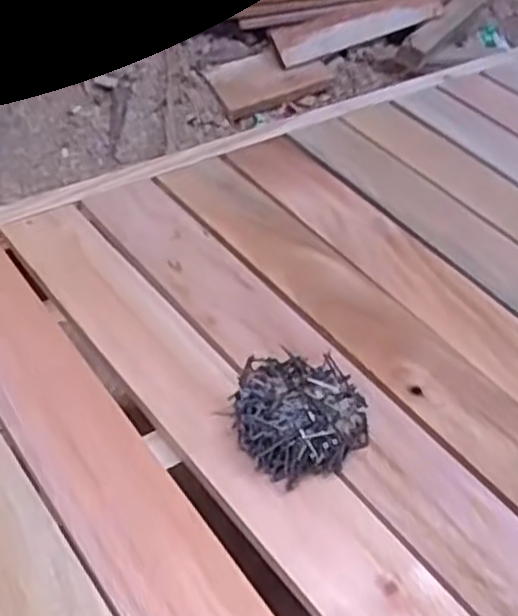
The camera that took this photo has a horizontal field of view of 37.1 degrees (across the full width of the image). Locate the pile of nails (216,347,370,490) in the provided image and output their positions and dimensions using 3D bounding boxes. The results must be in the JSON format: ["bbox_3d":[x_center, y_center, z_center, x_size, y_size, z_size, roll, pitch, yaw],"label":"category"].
[{"bbox_3d":[0.025,0.070,0.511,0.080,0.035,0.084,5,45,-5],"label":"pile of nails"}]

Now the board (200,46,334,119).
[{"bbox_3d":[0.019,-0.463,1.533,0.249,0.027,0.117,-27,84,-25],"label":"board"}]

